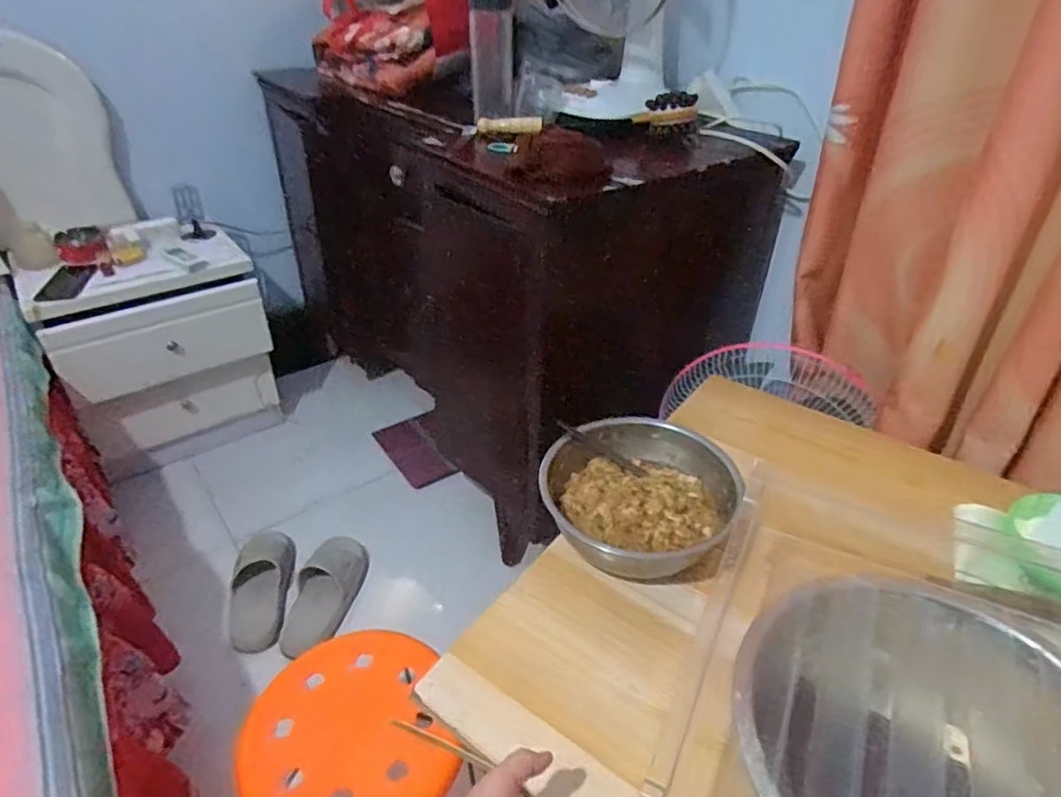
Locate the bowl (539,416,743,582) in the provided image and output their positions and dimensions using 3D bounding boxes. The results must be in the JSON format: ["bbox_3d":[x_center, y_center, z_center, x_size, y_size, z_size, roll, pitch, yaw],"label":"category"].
[{"bbox_3d":[0.131,0.117,0.779,0.224,0.088,0.191,17,33,20],"label":"bowl"}]

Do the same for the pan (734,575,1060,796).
[{"bbox_3d":[0.293,0.249,0.454,0.271,0.032,0.266,3,31,-2],"label":"pan"}]

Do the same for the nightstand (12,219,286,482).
[{"bbox_3d":[-0.893,-0.124,1.532,0.443,0.478,0.275,-22,40,-36],"label":"nightstand"}]

